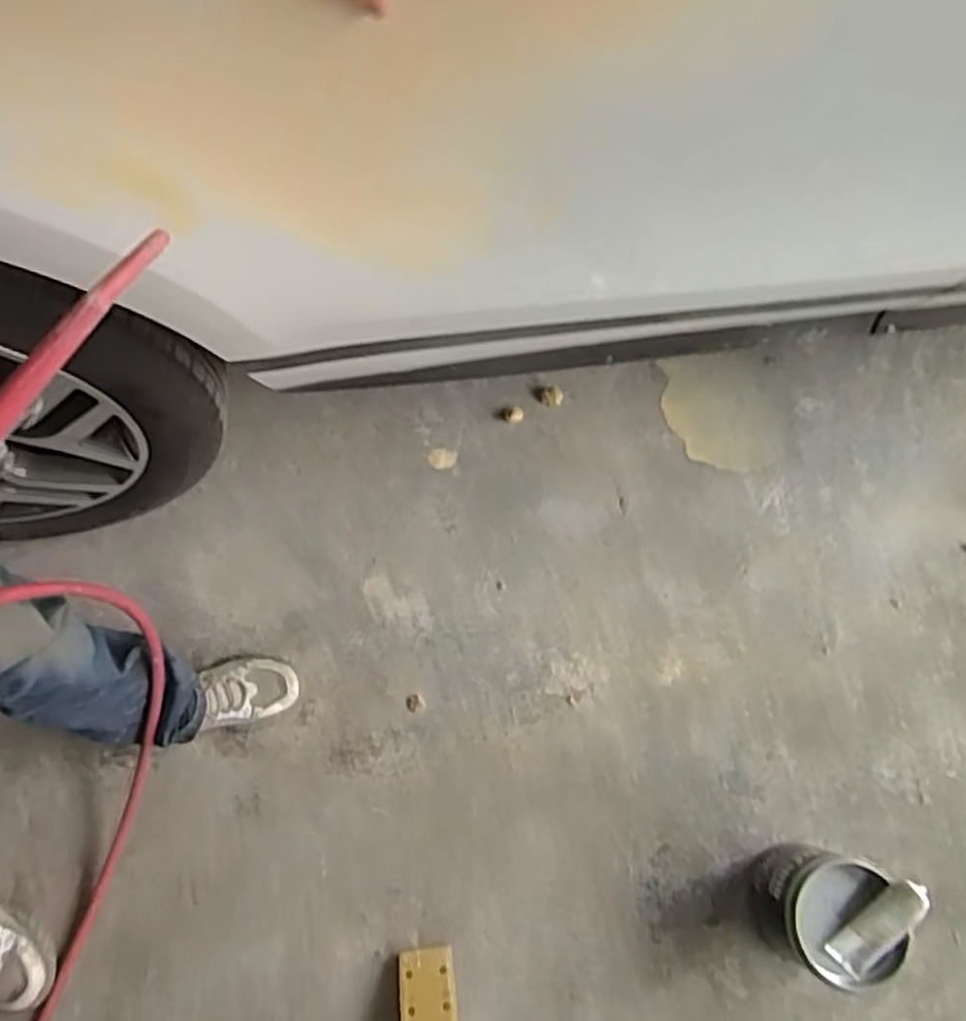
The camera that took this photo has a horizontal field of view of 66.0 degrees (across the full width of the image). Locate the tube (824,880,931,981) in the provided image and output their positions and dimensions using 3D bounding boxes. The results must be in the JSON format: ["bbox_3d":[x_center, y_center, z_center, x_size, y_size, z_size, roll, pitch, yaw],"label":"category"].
[{"bbox_3d":[0.480,0.503,0.897,0.133,0.031,0.044,-46,74,4],"label":"tube"}]

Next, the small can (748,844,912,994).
[{"bbox_3d":[0.431,0.514,0.954,0.135,0.156,0.147,-3,69,0],"label":"small can"}]

